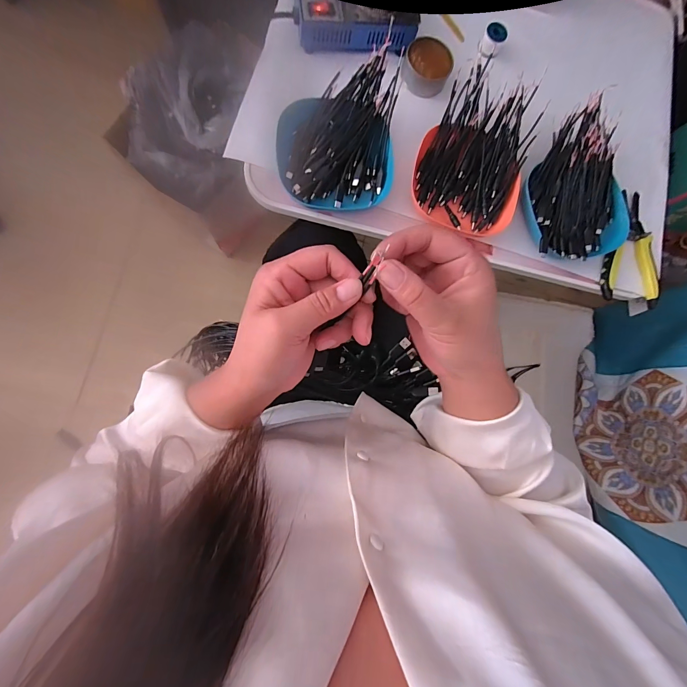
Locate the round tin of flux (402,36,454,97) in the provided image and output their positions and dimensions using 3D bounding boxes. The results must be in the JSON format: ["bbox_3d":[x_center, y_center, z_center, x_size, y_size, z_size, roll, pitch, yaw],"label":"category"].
[{"bbox_3d":[0.110,-0.364,0.447,0.061,0.023,0.062,1,85,-8],"label":"round tin of flux"}]

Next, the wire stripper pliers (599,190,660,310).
[{"bbox_3d":[0.402,-0.135,0.471,0.079,0.021,0.161,10,83,-7],"label":"wire stripper pliers"}]

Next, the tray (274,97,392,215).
[{"bbox_3d":[-0.009,-0.226,0.412,0.136,0.025,0.120,2,84,-8],"label":"tray"}]

